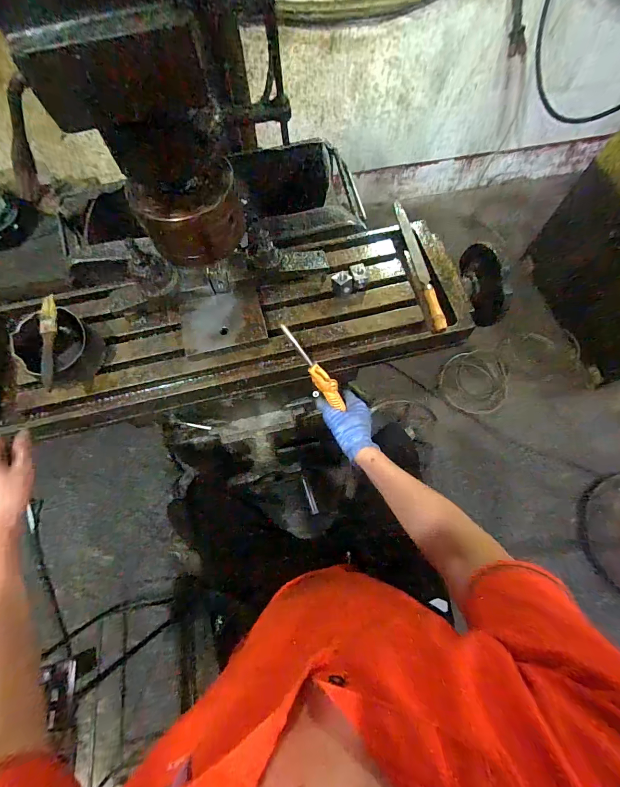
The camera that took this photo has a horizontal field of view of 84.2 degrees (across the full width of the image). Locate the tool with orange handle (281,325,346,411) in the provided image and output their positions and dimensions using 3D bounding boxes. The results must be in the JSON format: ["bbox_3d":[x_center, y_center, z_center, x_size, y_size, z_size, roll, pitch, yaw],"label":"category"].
[{"bbox_3d":[0.008,-0.036,0.524,0.024,0.028,0.159,-41,110,-14],"label":"tool with orange handle"}]

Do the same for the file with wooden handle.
[{"bbox_3d":[0.188,-0.229,0.594,0.023,0.023,0.291,-7,69,-2],"label":"file with wooden handle"}]

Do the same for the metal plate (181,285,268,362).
[{"bbox_3d":[-0.138,-0.114,0.545,0.127,0.014,0.107,-13,69,-5],"label":"metal plate"}]

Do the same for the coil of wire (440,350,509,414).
[{"bbox_3d":[0.660,-0.047,1.390,0.243,0.031,0.246,1,87,27],"label":"coil of wire"}]

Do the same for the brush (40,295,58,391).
[{"bbox_3d":[-0.376,-0.075,0.491,0.018,0.014,0.148,-12,69,-4],"label":"brush"}]

